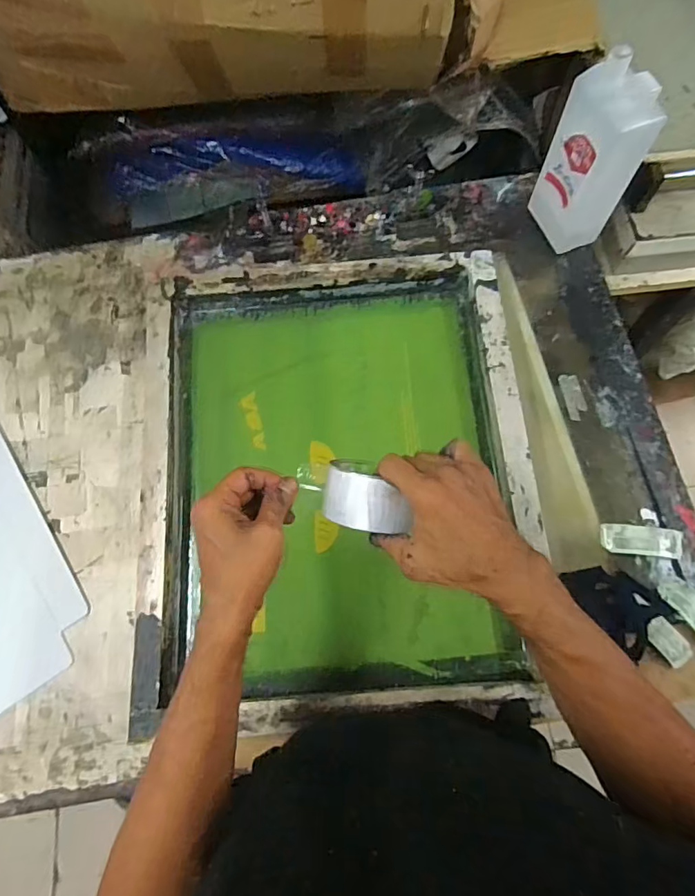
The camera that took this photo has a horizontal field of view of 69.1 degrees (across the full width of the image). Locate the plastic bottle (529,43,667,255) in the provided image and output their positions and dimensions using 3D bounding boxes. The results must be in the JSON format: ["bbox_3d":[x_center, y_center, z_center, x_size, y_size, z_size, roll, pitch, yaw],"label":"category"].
[{"bbox_3d":[0.296,-0.349,0.619,0.065,0.220,0.100,-14,74,-3],"label":"plastic bottle"}]

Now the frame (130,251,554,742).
[{"bbox_3d":[-0.011,0.023,0.613,0.450,0.059,0.535,-5,74,0],"label":"frame"}]

